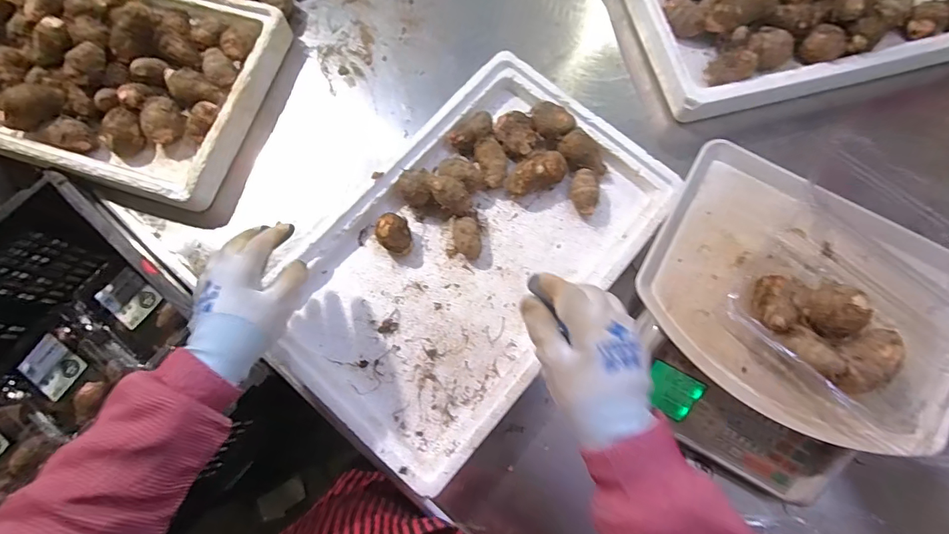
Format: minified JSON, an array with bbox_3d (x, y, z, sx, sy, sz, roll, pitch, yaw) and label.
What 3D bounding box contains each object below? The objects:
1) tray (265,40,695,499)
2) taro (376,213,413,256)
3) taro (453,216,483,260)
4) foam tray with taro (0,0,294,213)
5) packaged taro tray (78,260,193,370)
[{"bbox_3d":[-0.002,-0.016,0.531,0.282,0.051,0.465,38,78,10],"label":"tray"},{"bbox_3d":[-0.095,-0.038,0.532,0.039,0.038,0.048,-13,75,-3],"label":"taro"},{"bbox_3d":[-0.008,-0.033,0.536,0.033,0.033,0.043,-1,75,0],"label":"taro"},{"bbox_3d":[-0.512,-0.270,0.594,0.452,0.080,0.296,18,75,5],"label":"foam tray with taro"},{"bbox_3d":[-0.507,0.068,0.666,0.157,0.033,0.105,29,77,8],"label":"packaged taro tray"}]

